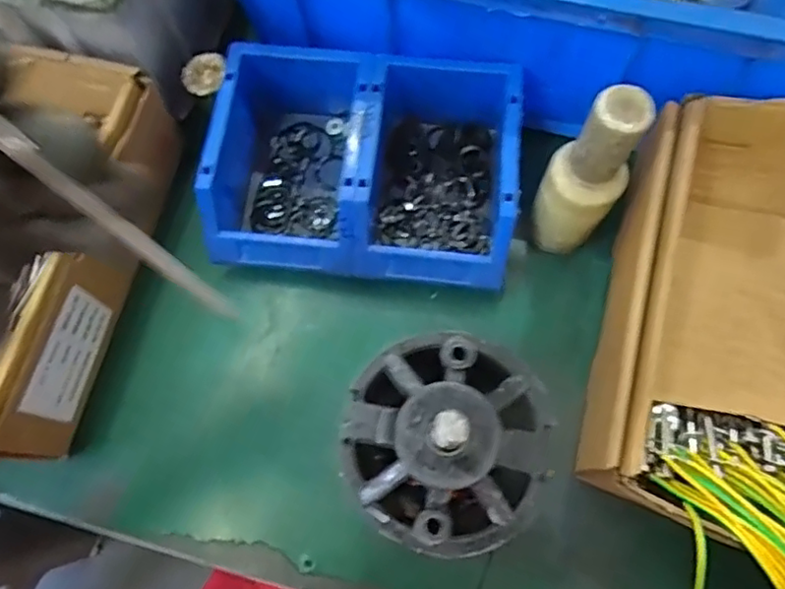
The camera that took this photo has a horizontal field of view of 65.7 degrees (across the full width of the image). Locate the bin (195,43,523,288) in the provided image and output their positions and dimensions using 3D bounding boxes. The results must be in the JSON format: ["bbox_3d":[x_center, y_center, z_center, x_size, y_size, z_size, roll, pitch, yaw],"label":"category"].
[{"bbox_3d":[-0.019,-0.097,0.454,0.214,0.076,0.166,6,73,4],"label":"bin"}]

